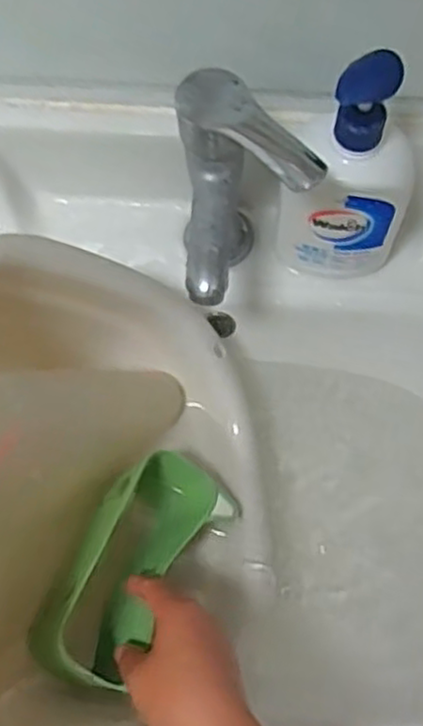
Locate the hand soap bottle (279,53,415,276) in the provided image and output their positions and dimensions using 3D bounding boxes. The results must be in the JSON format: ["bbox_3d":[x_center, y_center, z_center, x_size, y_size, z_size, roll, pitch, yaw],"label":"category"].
[{"bbox_3d":[0.097,-0.129,0.508,0.095,0.193,0.054,11,69,5],"label":"hand soap bottle"}]

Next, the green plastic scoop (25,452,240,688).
[{"bbox_3d":[-0.054,0.137,0.493,0.083,0.100,0.163,25,70,10],"label":"green plastic scoop"}]

